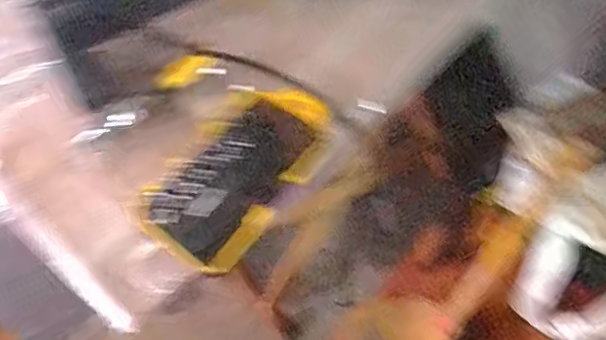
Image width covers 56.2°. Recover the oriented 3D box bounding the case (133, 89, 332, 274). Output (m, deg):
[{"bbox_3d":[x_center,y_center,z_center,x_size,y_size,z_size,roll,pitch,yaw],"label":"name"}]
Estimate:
[{"bbox_3d":[-0.059,-0.003,0.569,0.113,0.035,0.211,33,65,18],"label":"case"}]

